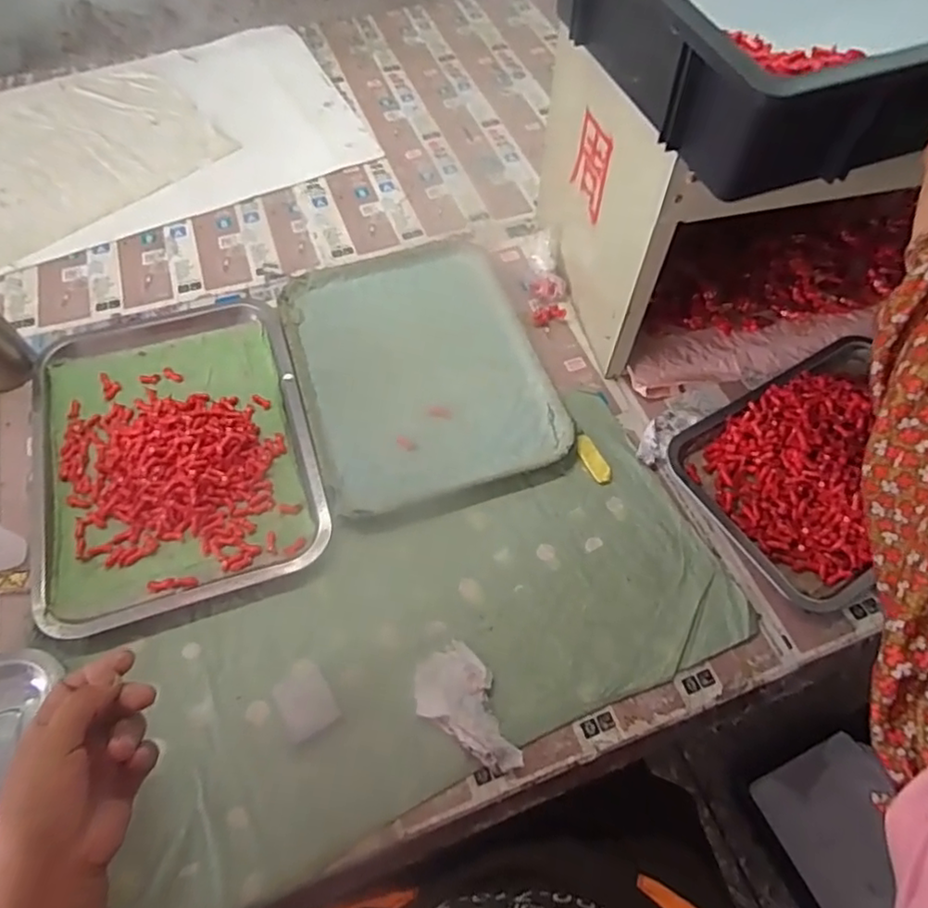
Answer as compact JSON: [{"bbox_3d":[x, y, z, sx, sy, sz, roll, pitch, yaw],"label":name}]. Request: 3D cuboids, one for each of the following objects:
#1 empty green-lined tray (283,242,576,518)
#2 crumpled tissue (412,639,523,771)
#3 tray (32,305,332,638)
[{"bbox_3d":[-0.051,-0.108,0.705,0.254,0.016,0.349,-16,62,-10],"label":"empty green-lined tray"},{"bbox_3d":[0.000,0.213,0.512,0.062,0.009,0.108,-23,63,-14],"label":"crumpled tissue"},{"bbox_3d":[-0.296,-0.014,0.630,0.256,0.026,0.348,-17,62,-10],"label":"tray"}]

